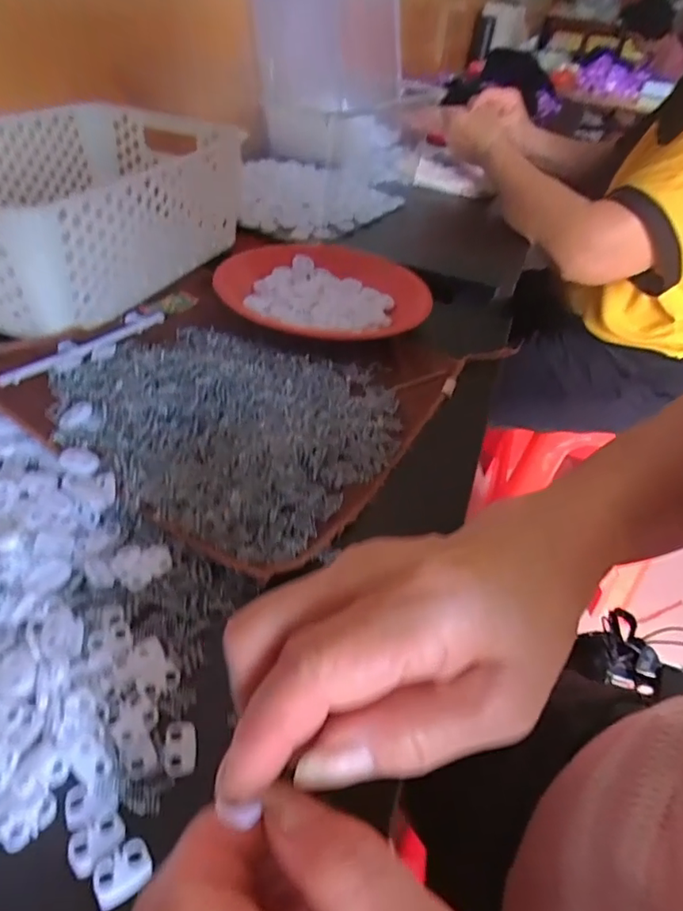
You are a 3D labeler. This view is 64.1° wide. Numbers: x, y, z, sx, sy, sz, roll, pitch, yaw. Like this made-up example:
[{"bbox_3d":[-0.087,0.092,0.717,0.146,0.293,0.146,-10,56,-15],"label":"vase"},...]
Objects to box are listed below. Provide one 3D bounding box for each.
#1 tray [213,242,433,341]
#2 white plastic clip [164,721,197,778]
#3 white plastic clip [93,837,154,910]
[{"bbox_3d":[-0.012,-0.158,0.498,0.190,0.022,0.195,-9,44,-18],"label":"tray"},{"bbox_3d":[-0.066,0.120,0.224,0.013,0.004,0.021,-3,43,-11],"label":"white plastic clip"},{"bbox_3d":[-0.078,0.147,0.193,0.020,0.004,0.015,-26,51,-31],"label":"white plastic clip"}]

